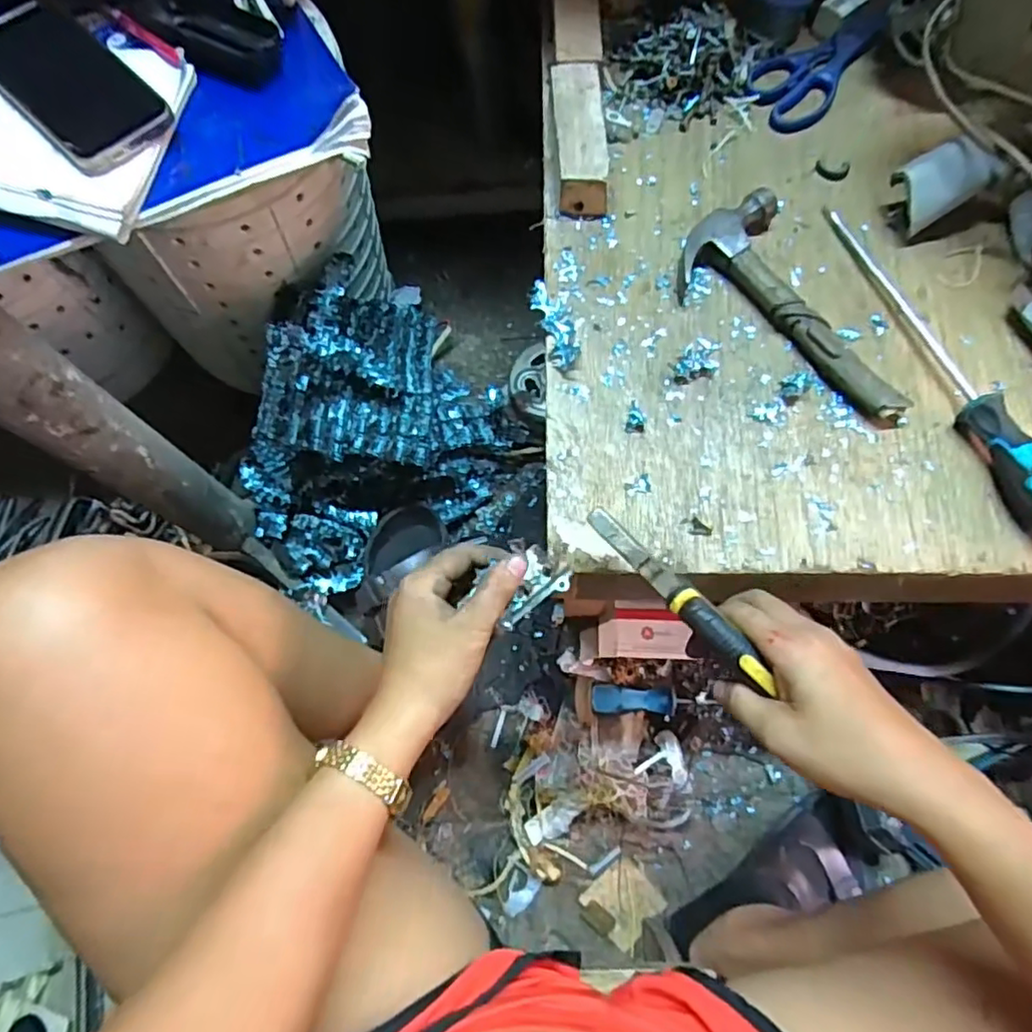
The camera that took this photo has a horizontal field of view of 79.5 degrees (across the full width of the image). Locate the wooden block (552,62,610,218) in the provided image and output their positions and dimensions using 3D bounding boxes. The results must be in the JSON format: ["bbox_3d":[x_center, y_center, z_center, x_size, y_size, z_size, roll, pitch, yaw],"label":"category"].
[{"bbox_3d":[0.052,-0.307,0.507,0.039,0.041,0.121,-3,72,0],"label":"wooden block"}]

